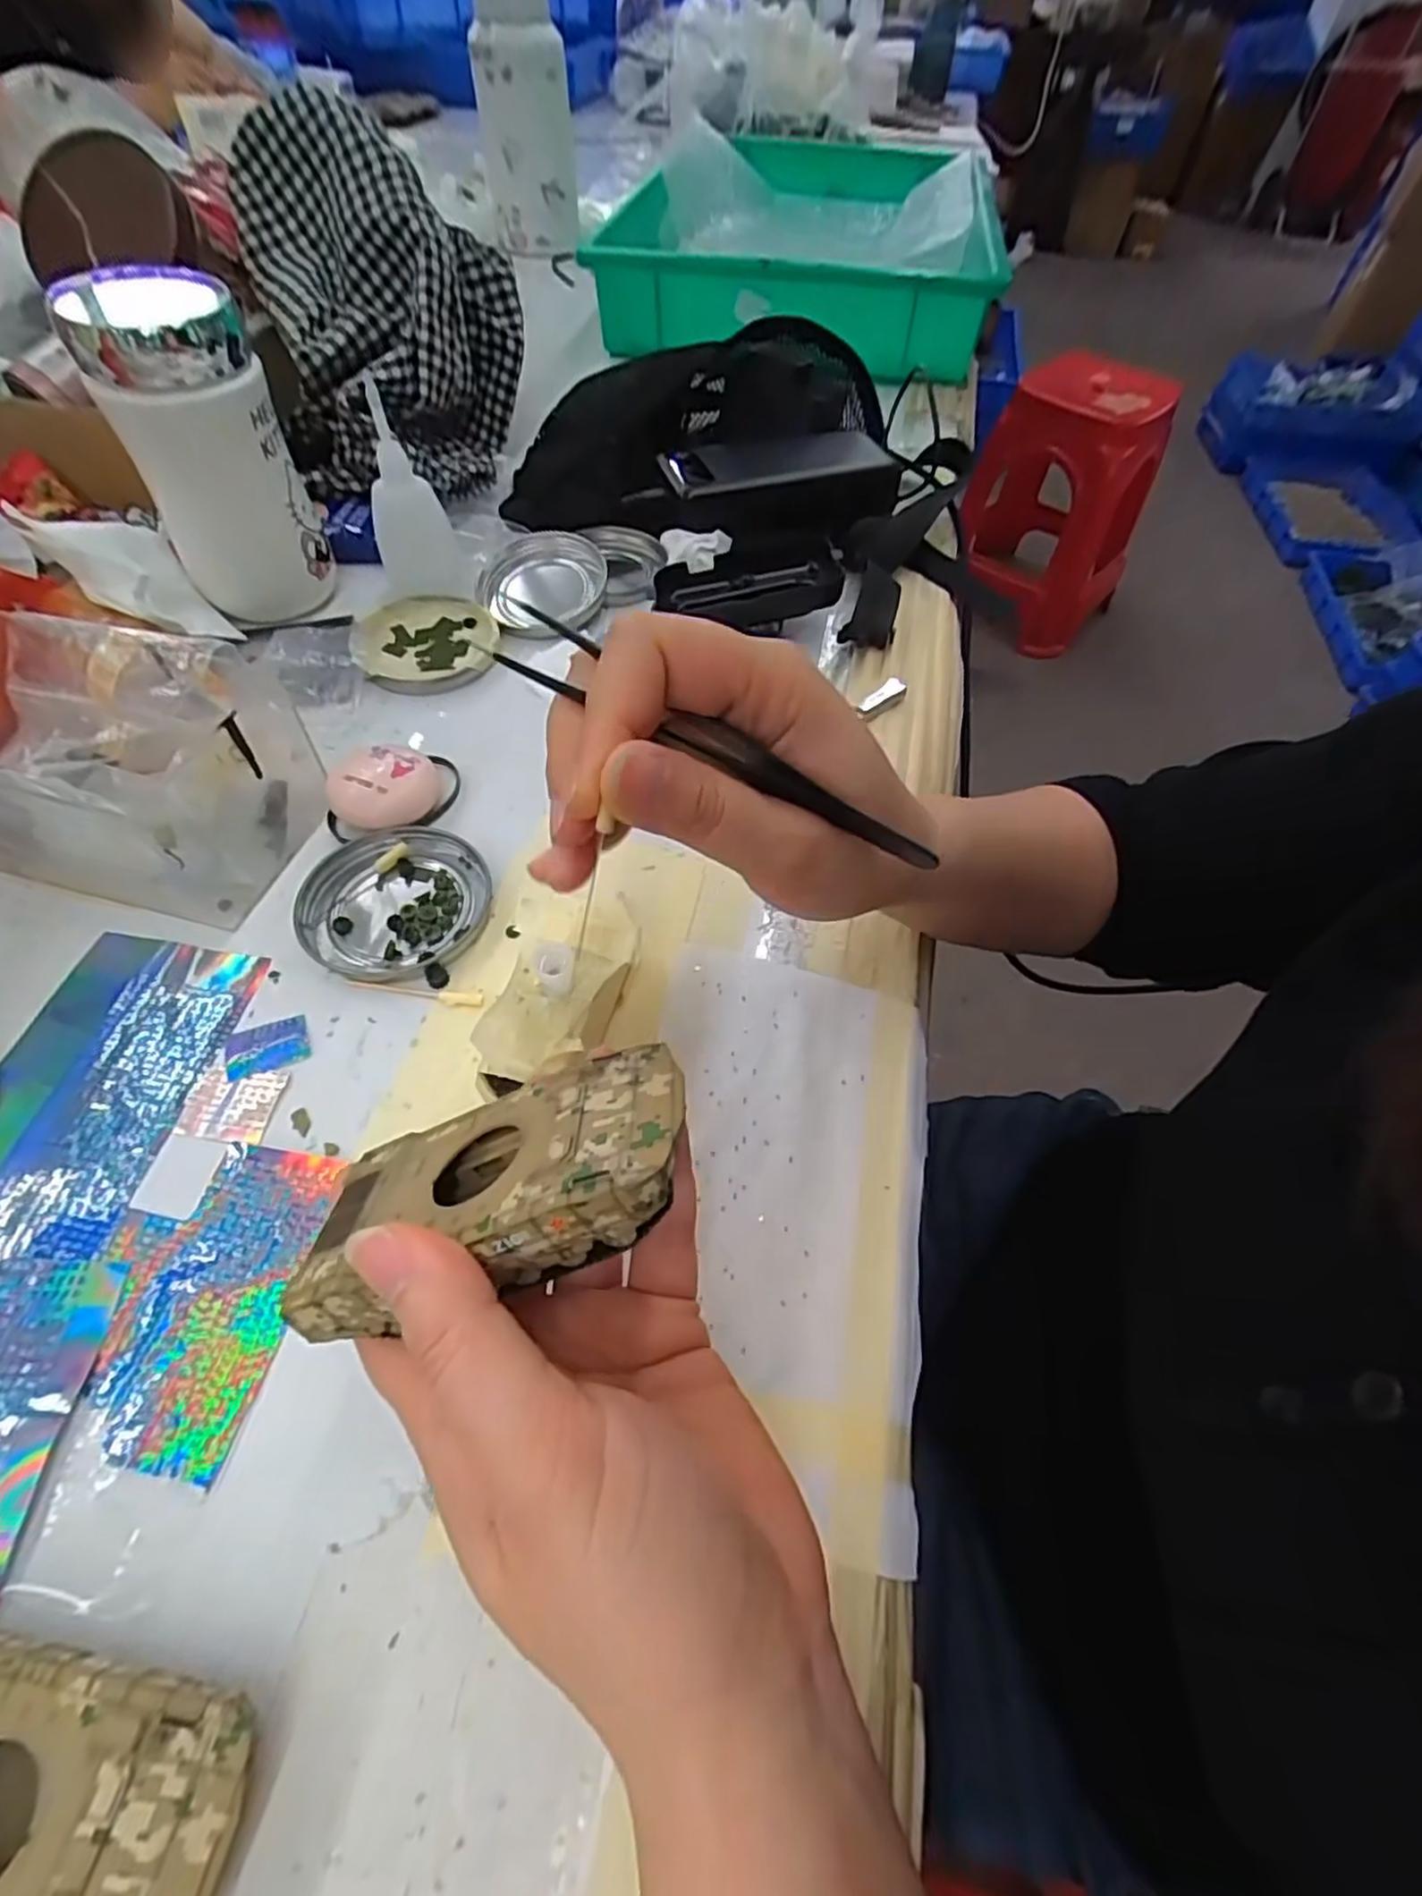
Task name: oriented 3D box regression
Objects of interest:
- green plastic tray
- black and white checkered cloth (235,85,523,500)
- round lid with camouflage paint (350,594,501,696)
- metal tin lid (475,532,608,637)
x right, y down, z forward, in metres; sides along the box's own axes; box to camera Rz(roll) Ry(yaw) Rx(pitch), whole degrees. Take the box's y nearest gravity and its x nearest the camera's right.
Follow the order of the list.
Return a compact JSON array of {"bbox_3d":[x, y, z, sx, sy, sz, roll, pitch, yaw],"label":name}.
[{"bbox_3d":[0.102,-0.746,0.767,0.349,0.112,0.558,9,57,4],"label":"green plastic tray"},{"bbox_3d":[-0.209,-0.415,0.469,0.160,0.153,0.169,-16,60,-13],"label":"black and white checkered cloth"},{"bbox_3d":[-0.163,-0.175,0.412,0.078,0.012,0.078,-8,59,-9],"label":"round lid with camouflage paint"},{"bbox_3d":[-0.098,-0.224,0.435,0.079,0.017,0.066,-22,62,-17],"label":"metal tin lid"}]

